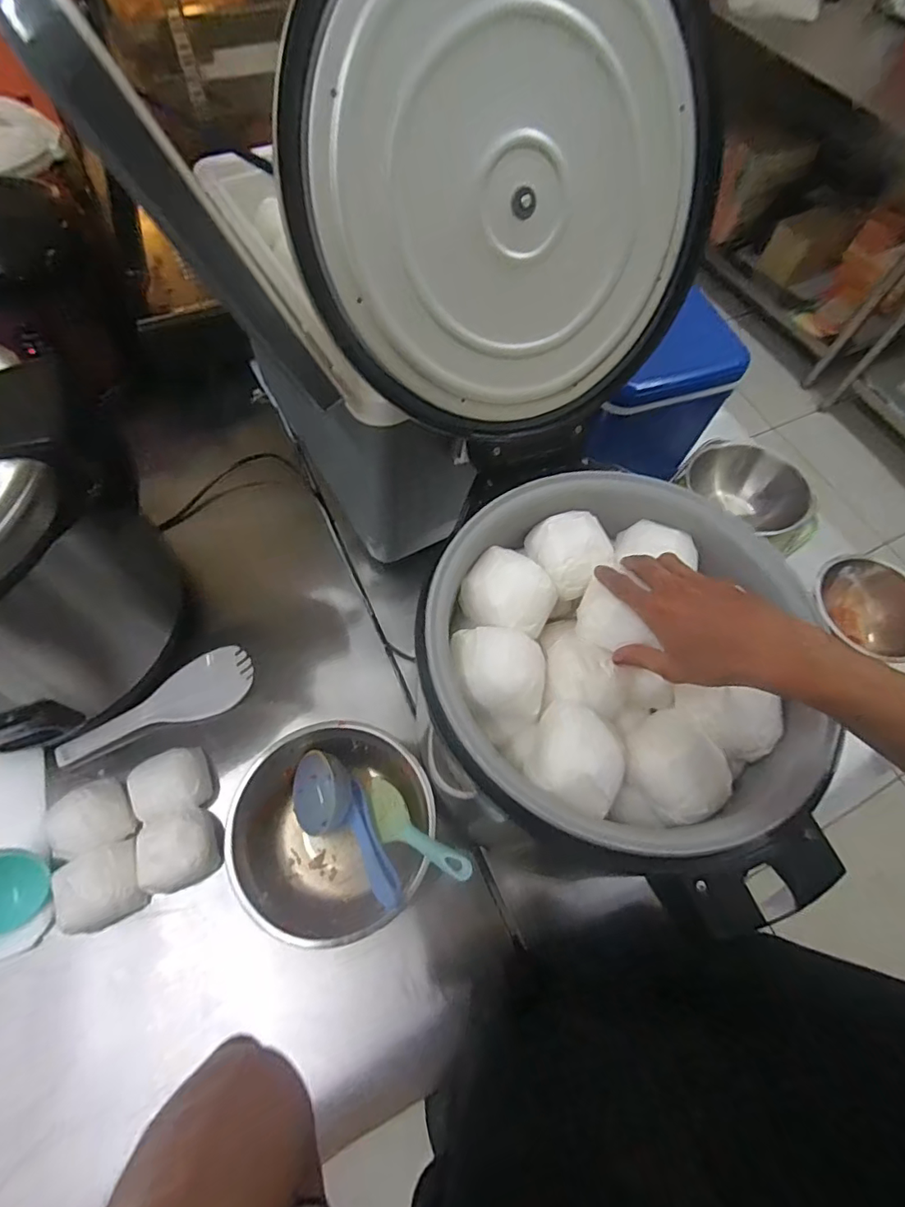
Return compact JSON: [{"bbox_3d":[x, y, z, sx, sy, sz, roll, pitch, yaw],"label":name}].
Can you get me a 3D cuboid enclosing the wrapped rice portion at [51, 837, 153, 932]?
[{"bbox_3d":[-0.405,0.327,0.609,0.084,0.041,0.081,-18,67,-12],"label":"wrapped rice portion"}]

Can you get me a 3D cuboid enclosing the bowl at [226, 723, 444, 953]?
[{"bbox_3d":[-0.132,0.274,0.640,0.207,0.083,0.226,1,64,-3],"label":"bowl"}]

